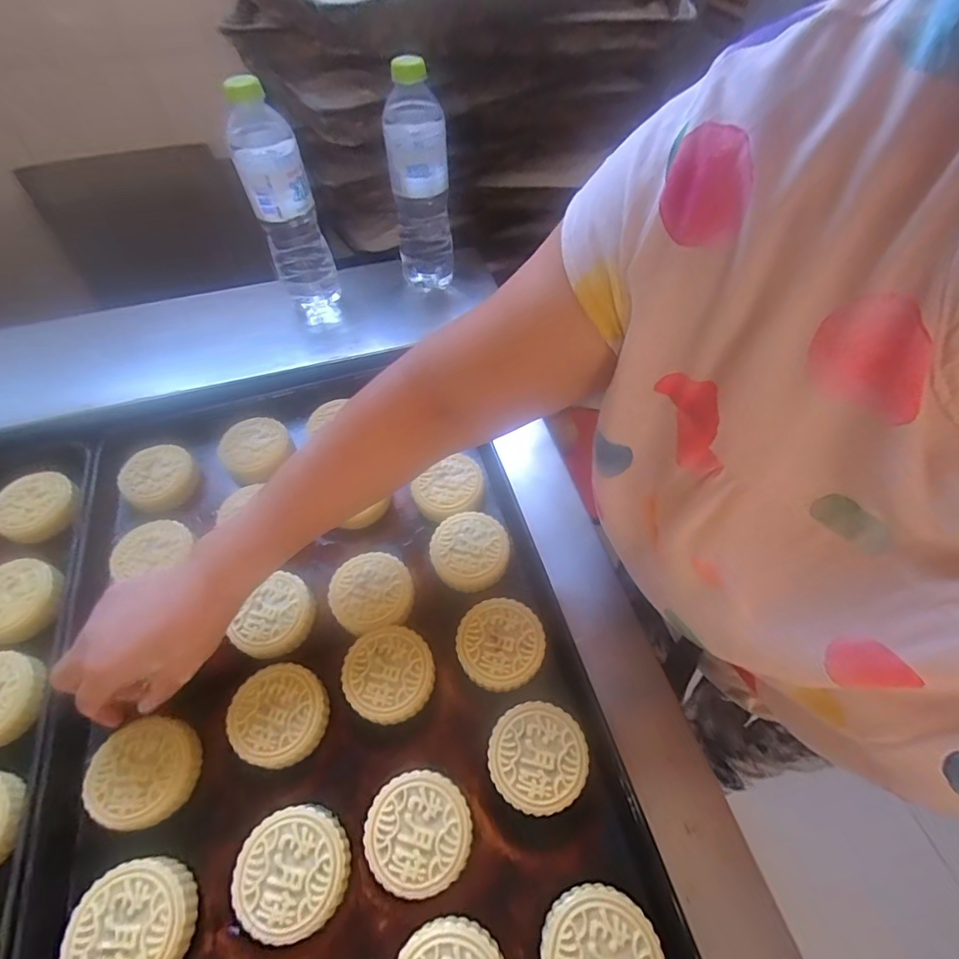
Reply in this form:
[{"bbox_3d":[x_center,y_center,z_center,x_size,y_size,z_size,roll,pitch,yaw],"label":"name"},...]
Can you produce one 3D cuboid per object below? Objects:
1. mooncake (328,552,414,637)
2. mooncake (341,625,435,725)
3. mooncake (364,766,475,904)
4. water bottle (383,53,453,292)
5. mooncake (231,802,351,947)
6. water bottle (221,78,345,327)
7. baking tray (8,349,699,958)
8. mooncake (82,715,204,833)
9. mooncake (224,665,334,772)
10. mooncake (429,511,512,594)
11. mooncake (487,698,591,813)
[{"bbox_3d":[-0.094,0.102,0.441,0.069,0.028,0.066,-4,56,6],"label":"mooncake"},{"bbox_3d":[-0.072,0.157,0.404,0.069,0.026,0.069,-4,56,6],"label":"mooncake"},{"bbox_3d":[-0.042,0.243,0.346,0.069,0.025,0.069,-4,56,6],"label":"mooncake"},{"bbox_3d":[-0.064,-0.317,0.566,0.073,0.239,0.055,-9,55,3],"label":"water bottle"},{"bbox_3d":[-0.125,0.262,0.336,0.071,0.026,0.069,-4,56,6],"label":"mooncake"},{"bbox_3d":[-0.202,-0.277,0.534,0.072,0.227,0.054,-22,56,-6],"label":"water bottle"},{"bbox_3d":[-0.140,0.147,0.412,0.402,0.037,0.601,-20,55,-5],"label":"baking tray"},{"bbox_3d":[-0.248,0.215,0.369,0.070,0.022,0.070,-1,57,2],"label":"mooncake"},{"bbox_3d":[-0.156,0.184,0.390,0.070,0.027,0.069,-4,56,6],"label":"mooncake"},{"bbox_3d":[-0.009,0.067,0.461,0.069,0.029,0.069,-25,56,-8],"label":"mooncake"},{"bbox_3d":[0.042,0.203,0.367,0.069,0.024,0.068,-21,55,-5],"label":"mooncake"}]

